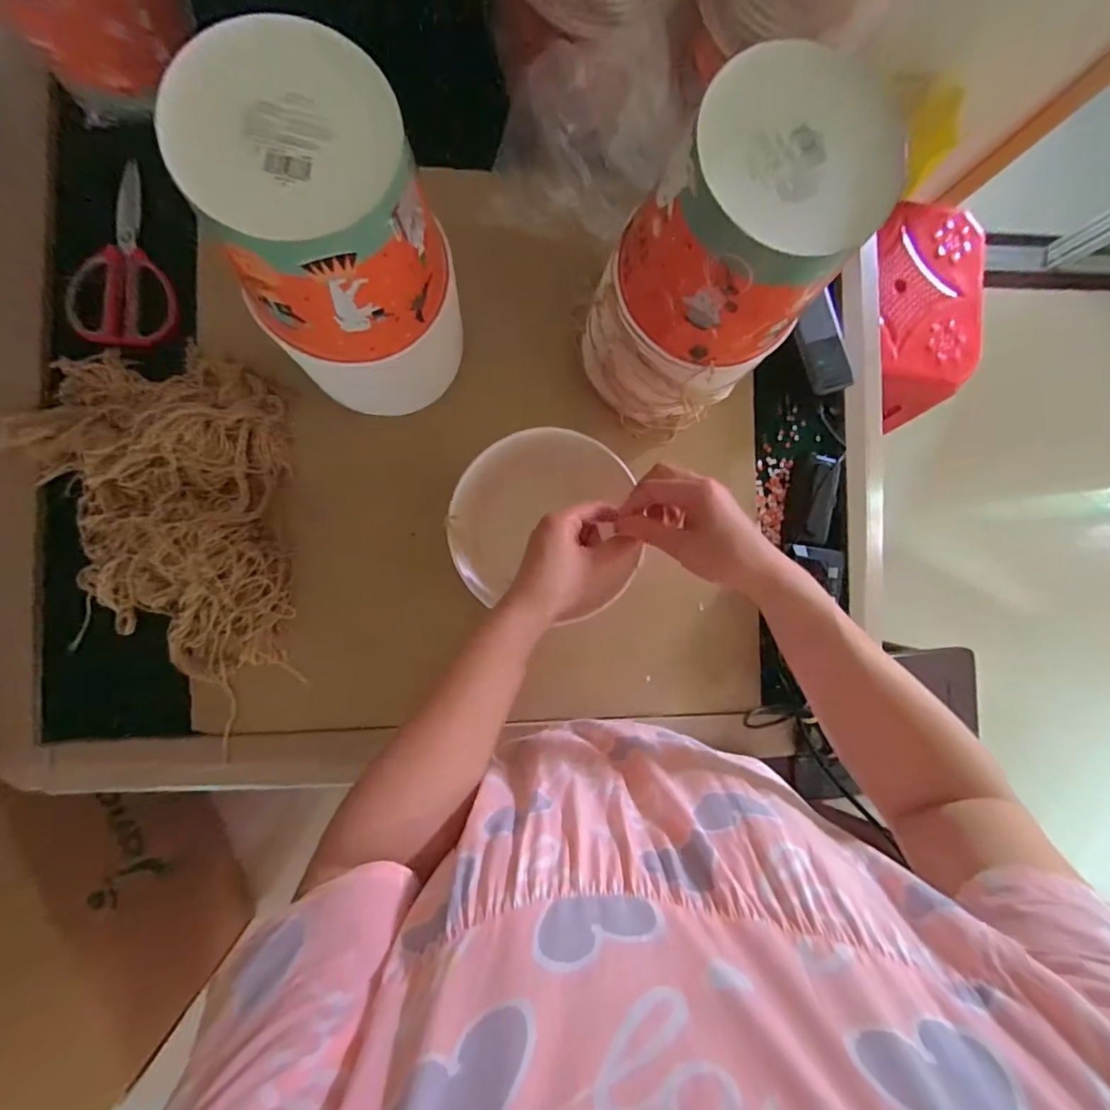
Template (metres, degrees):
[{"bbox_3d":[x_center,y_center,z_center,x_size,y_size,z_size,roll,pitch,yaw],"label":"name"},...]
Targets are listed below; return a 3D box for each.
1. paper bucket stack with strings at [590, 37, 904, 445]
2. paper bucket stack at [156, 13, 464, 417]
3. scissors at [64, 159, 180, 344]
[{"bbox_3d":[0.128,-0.210,0.441,0.139,0.265,0.137,-38,93,-7],"label":"paper bucket stack with strings"},{"bbox_3d":[-0.156,-0.217,0.428,0.148,0.282,0.141,-12,89,-7],"label":"paper bucket stack"},{"bbox_3d":[-0.431,-0.293,0.519,0.087,0.020,0.183,-8,89,-7],"label":"scissors"}]

